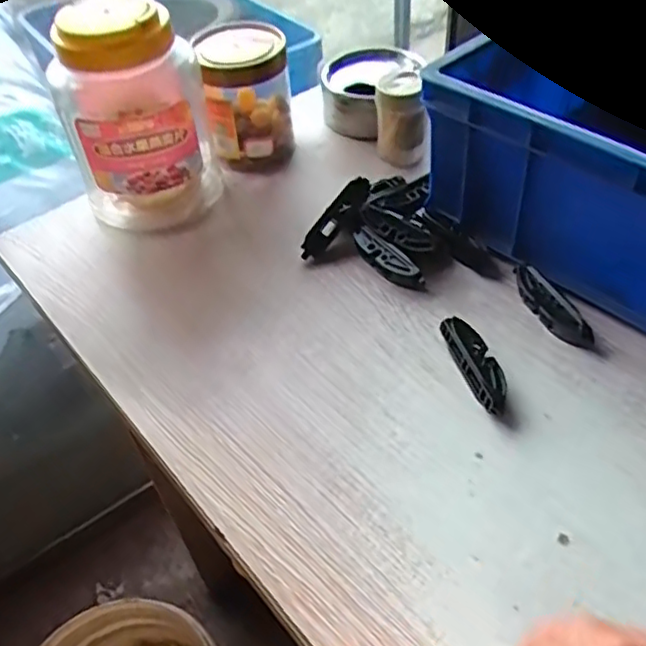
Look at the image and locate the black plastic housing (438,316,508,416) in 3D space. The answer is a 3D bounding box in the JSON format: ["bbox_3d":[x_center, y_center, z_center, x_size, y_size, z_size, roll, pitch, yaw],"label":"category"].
[{"bbox_3d":[0.102,0.026,0.432,0.021,0.017,0.076,-16,48,-9],"label":"black plastic housing"}]

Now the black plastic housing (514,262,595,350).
[{"bbox_3d":[0.162,-0.013,0.463,0.021,0.018,0.079,-19,48,-11],"label":"black plastic housing"}]

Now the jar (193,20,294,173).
[{"bbox_3d":[-0.069,-0.214,0.605,0.074,0.121,0.092,-8,47,-2],"label":"jar"}]

